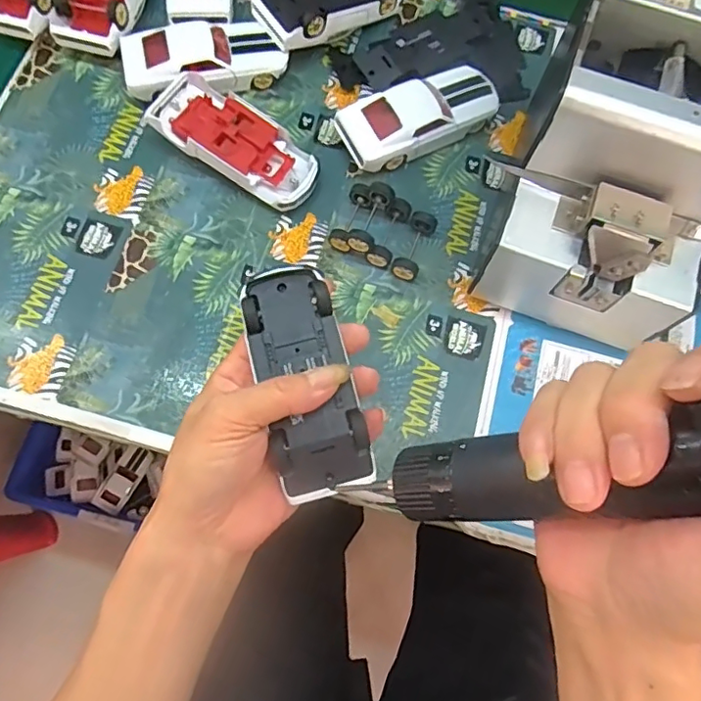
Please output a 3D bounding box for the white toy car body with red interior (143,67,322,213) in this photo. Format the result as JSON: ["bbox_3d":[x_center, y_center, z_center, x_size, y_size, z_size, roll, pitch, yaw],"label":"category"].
[{"bbox_3d":[-0.087,-0.157,0.426,0.127,0.030,0.059,34,73,9],"label":"white toy car body with red interior"}]

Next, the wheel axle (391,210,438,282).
[{"bbox_3d":[0.048,-0.078,0.416,0.019,0.018,0.054,22,71,5],"label":"wheel axle"}]

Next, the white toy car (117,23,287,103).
[{"bbox_3d":[-0.117,-0.235,0.447,0.123,0.030,0.052,-15,72,-8],"label":"white toy car"}]

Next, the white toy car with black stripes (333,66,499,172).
[{"bbox_3d":[0.054,-0.186,0.442,0.130,0.033,0.050,-26,74,-11],"label":"white toy car with black stripes"}]

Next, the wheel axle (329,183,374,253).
[{"bbox_3d":[0.001,-0.100,0.419,0.017,0.020,0.052,22,71,5],"label":"wheel axle"}]

